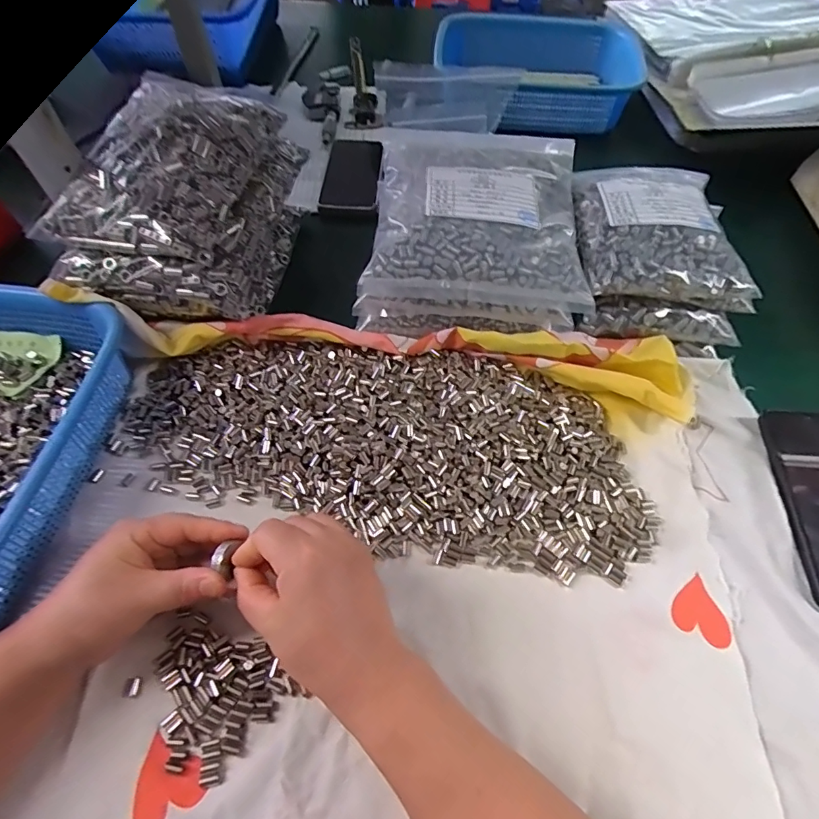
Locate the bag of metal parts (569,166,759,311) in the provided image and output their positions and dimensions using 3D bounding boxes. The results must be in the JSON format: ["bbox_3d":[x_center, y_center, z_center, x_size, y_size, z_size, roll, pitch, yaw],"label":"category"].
[{"bbox_3d":[0.226,-0.174,0.443,0.134,0.035,0.175,3,58,2],"label":"bag of metal parts"}]

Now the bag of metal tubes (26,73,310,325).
[{"bbox_3d":[-0.199,-0.187,0.444,0.156,0.124,0.221,6,58,4],"label":"bag of metal tubes"}]

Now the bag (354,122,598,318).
[{"bbox_3d":[0.065,-0.194,0.447,0.185,0.051,0.221,4,58,3],"label":"bag"}]

